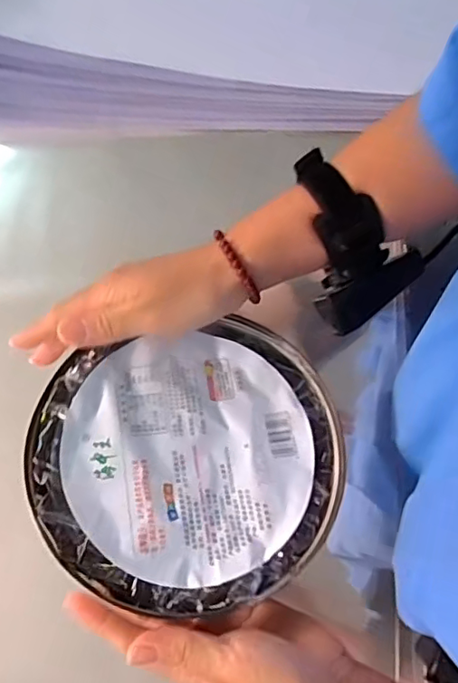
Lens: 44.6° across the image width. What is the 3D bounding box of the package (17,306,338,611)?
[{"bbox_3d":[-0.021,0.074,0.345,0.188,0.025,0.157,-14,71,-21],"label":"package"}]

